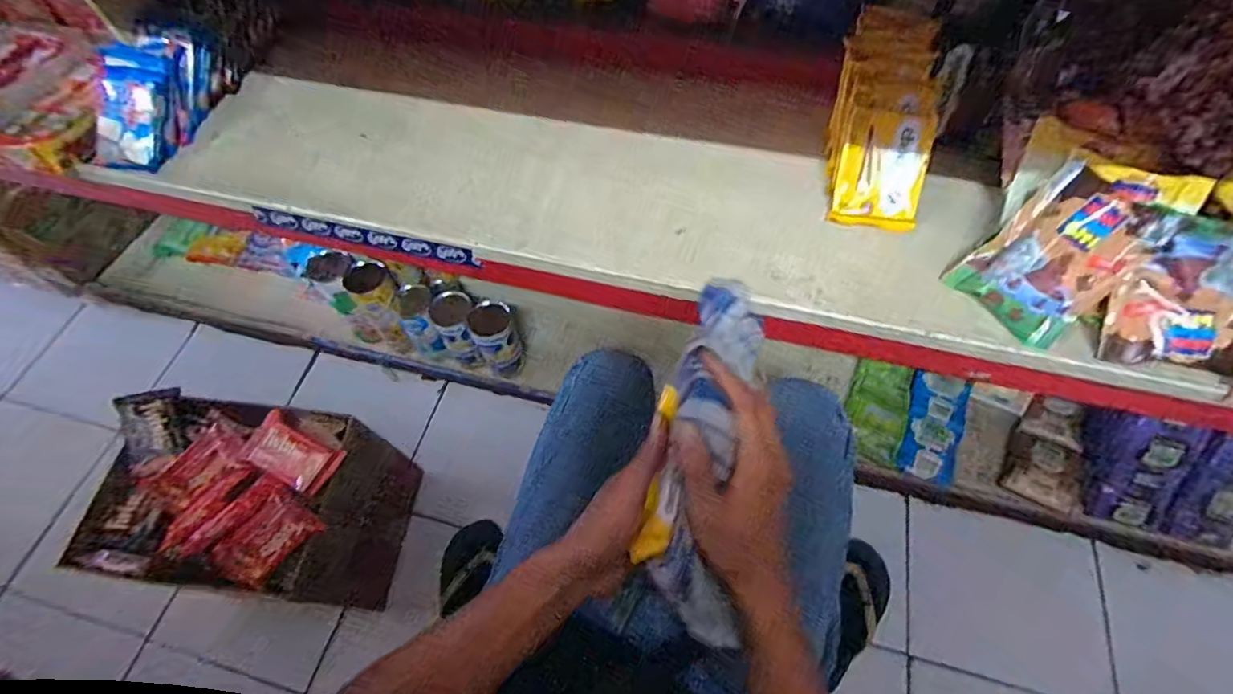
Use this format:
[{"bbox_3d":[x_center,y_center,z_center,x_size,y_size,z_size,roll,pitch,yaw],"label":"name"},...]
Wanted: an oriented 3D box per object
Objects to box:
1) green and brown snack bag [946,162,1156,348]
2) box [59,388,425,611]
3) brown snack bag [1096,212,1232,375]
[{"bbox_3d":[0.441,-0.090,0.533,0.112,0.157,0.046,43,25,8],"label":"green and brown snack bag"},{"bbox_3d":[-0.545,0.245,0.827,0.345,0.279,0.257,11,62,8],"label":"box"},{"bbox_3d":[0.534,-0.053,0.500,0.109,0.142,0.040,4,16,26],"label":"brown snack bag"}]

